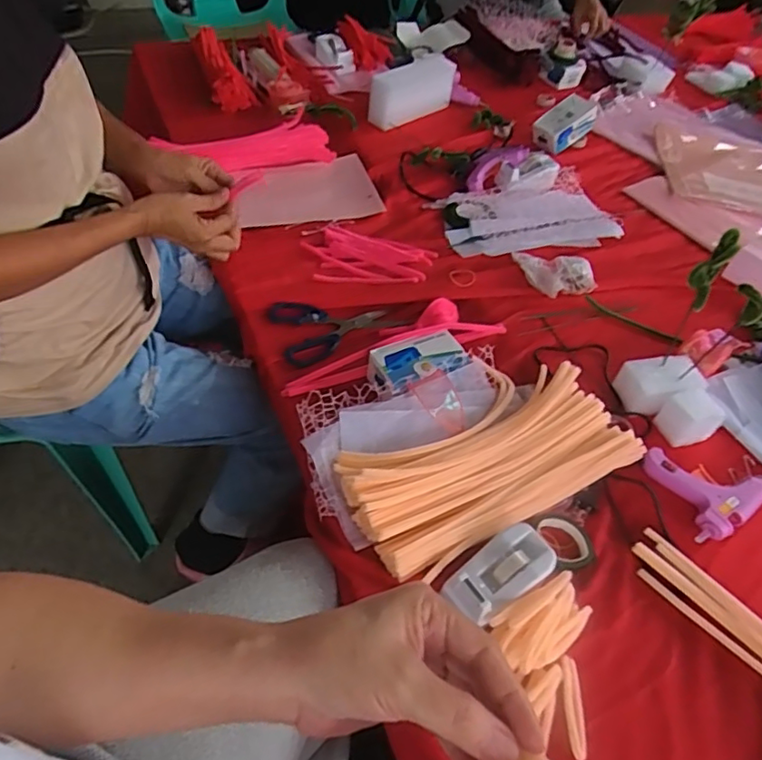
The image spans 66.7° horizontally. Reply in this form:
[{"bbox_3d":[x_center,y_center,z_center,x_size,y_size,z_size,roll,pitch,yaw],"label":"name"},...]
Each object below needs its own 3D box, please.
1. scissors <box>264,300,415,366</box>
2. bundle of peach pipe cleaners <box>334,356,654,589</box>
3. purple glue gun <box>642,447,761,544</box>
[{"bbox_3d":[-0.051,-0.072,0.754,0.169,0.011,0.112,-15,52,-18],"label":"scissors"},{"bbox_3d":[0.107,0.076,0.603,0.299,0.046,0.158,-21,54,-23],"label":"bundle of peach pipe cleaners"},{"bbox_3d":[0.355,0.109,0.617,0.120,0.024,0.102,-15,52,-18],"label":"purple glue gun"}]

